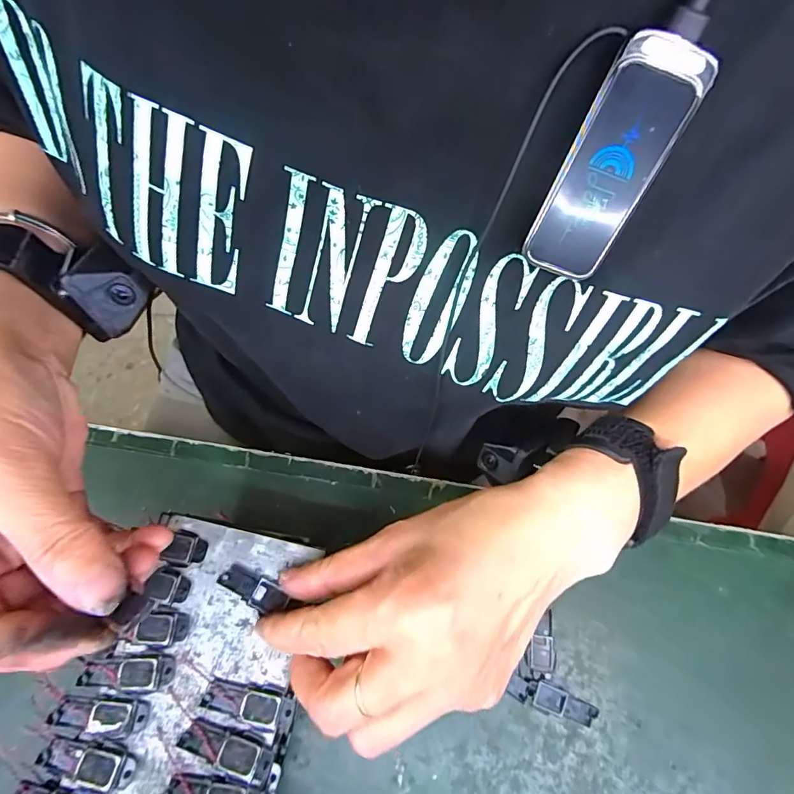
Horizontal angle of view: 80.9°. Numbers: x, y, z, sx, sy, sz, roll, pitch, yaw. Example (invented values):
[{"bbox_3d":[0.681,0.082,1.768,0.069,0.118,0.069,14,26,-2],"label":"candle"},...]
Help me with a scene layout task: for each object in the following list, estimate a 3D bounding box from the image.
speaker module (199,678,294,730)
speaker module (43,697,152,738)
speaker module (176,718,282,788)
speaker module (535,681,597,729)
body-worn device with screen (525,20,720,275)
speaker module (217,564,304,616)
[{"bbox_3d":[-0.066,0.136,0.206,0.040,0.005,0.013,14,67,2],"label":"speaker module"},{"bbox_3d":[-0.129,0.137,0.201,0.039,0.005,0.014,6,67,-1],"label":"speaker module"},{"bbox_3d":[-0.071,0.151,0.198,0.044,0.005,0.013,18,68,4],"label":"speaker module"},{"bbox_3d":[0.095,0.173,0.261,0.033,0.004,0.014,23,68,6],"label":"speaker module"},{"bbox_3d":[0.063,-0.067,0.139,0.025,0.064,0.009,29,38,9],"label":"body-worn device with screen"},{"bbox_3d":[-0.069,0.094,0.225,0.036,0.004,0.013,22,67,8],"label":"speaker module"}]

